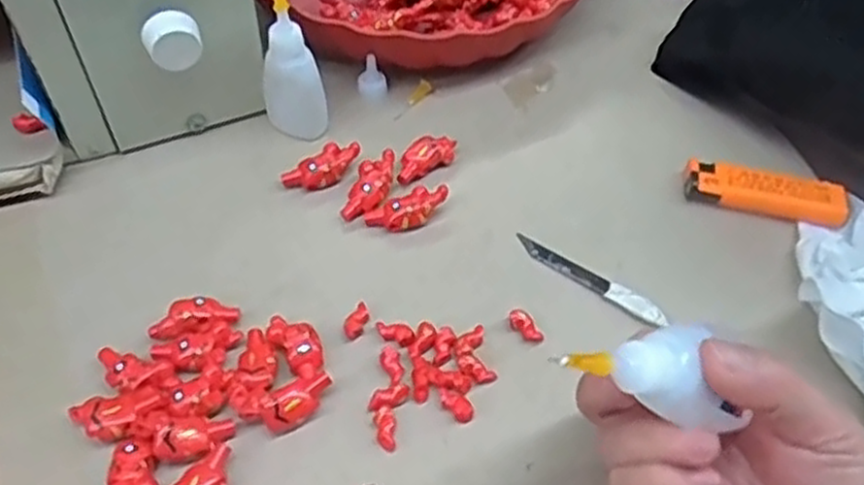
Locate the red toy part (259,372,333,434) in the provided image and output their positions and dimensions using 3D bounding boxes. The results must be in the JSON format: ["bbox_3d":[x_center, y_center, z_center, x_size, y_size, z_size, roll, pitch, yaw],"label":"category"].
[{"bbox_3d":[-0.055,0.067,0.323,0.032,0.013,0.014,-30,60,-22],"label":"red toy part"}]

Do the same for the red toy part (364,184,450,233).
[{"bbox_3d":[-0.012,-0.016,0.386,0.043,0.010,0.018,-22,56,1],"label":"red toy part"}]

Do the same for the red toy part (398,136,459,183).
[{"bbox_3d":[-0.004,-0.045,0.411,0.037,0.013,0.015,-28,59,-21],"label":"red toy part"}]

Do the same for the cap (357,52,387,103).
[{"bbox_3d":[-0.034,-0.094,0.440,0.016,0.022,0.015,1,53,-2],"label":"cap"}]

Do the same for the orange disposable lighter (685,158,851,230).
[{"bbox_3d":[0.171,-0.025,0.397,0.080,0.014,0.023,12,54,6],"label":"orange disposable lighter"}]

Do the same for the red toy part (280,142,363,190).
[{"bbox_3d":[-0.057,-0.040,0.403,0.040,0.011,0.019,-37,63,-26],"label":"red toy part"}]

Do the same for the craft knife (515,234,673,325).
[{"bbox_3d":[0.076,0.017,0.370,0.080,0.005,0.010,32,59,20],"label":"craft knife"}]

